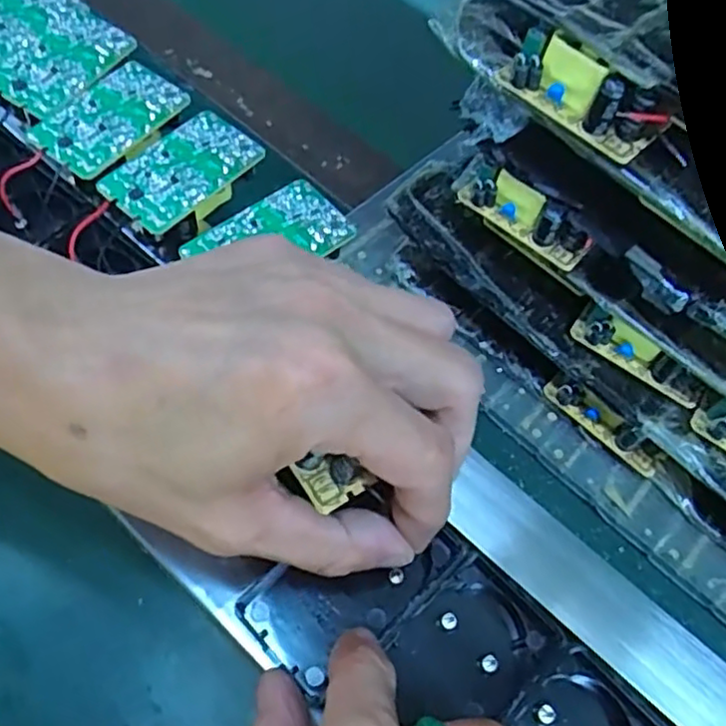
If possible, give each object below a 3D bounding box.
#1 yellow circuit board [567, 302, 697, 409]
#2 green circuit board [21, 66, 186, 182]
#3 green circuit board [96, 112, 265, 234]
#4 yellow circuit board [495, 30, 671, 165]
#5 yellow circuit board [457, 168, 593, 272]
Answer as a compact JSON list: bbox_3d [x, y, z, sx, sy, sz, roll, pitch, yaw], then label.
[{"bbox_3d":[0.125,-0.003,0.305,0.062,0.013,0.018,42,64,16],"label":"yellow circuit board"},{"bbox_3d":[-0.110,-0.108,0.289,0.038,0.004,0.062,35,62,12],"label":"green circuit board"},{"bbox_3d":[-0.075,-0.081,0.282,0.036,0.005,0.062,40,64,15],"label":"green circuit board"},{"bbox_3d":[0.082,-0.102,0.253,0.063,0.023,0.019,39,63,14],"label":"yellow circuit board"},{"bbox_3d":[0.074,-0.068,0.300,0.061,0.022,0.016,40,63,14],"label":"yellow circuit board"}]

